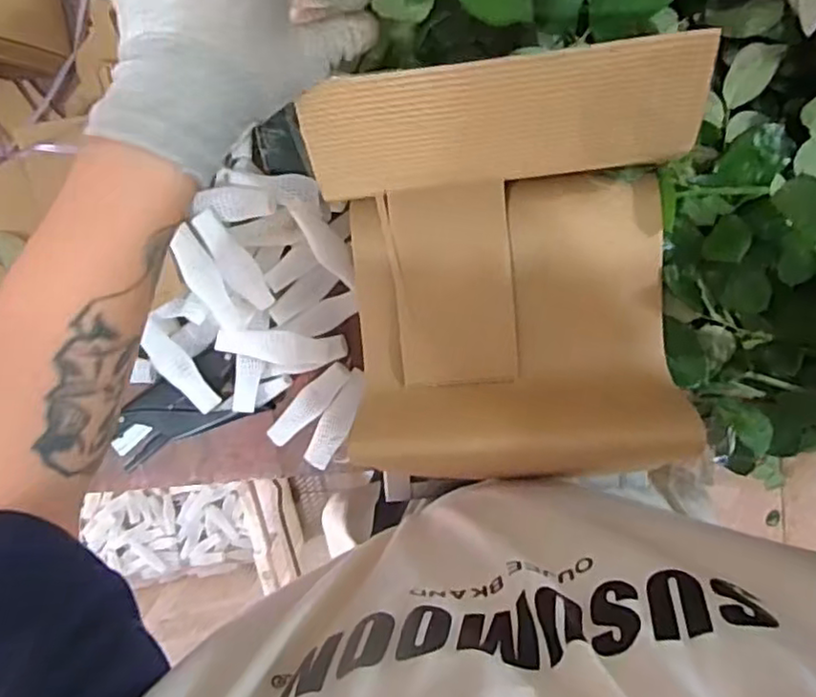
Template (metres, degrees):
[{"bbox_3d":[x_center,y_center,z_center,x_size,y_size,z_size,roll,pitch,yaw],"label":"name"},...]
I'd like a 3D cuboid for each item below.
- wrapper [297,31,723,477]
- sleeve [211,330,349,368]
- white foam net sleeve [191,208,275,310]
[{"bbox_3d":[0.062,-0.029,0.393,0.208,0.130,0.231,-4,96,5],"label":"wrapper"},{"bbox_3d":[-0.103,-0.001,0.540,0.105,0.018,0.027,4,97,-12],"label":"sleeve"},{"bbox_3d":[-0.139,-0.069,0.523,0.027,0.011,0.087,-31,106,7],"label":"white foam net sleeve"}]

